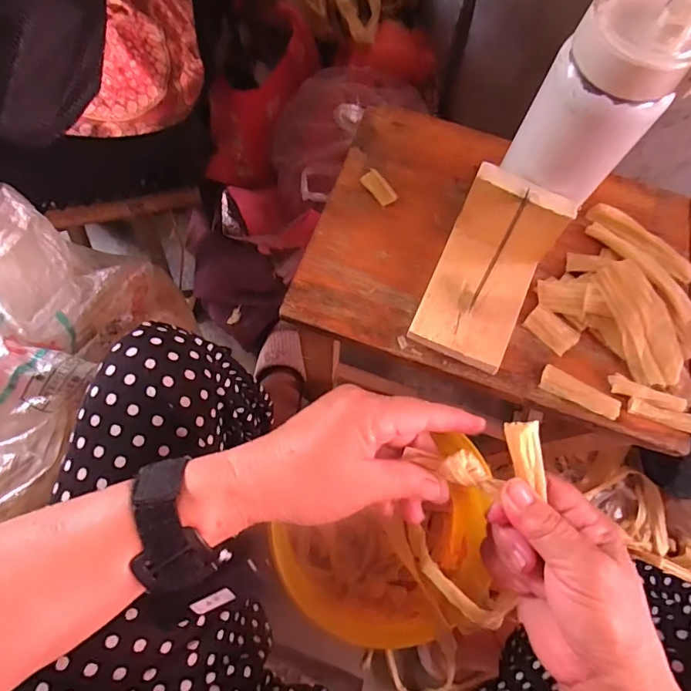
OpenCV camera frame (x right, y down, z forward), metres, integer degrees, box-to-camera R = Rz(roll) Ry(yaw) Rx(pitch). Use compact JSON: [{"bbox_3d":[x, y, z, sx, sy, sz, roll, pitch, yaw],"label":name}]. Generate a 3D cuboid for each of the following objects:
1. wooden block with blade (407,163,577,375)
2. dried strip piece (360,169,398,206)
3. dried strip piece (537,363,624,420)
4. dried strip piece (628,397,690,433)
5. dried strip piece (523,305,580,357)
[{"bbox_3d":[0.108,-0.054,0.375,0.076,0.078,0.117,25,72,6],"label":"wooden block with blade"},{"bbox_3d":[0.030,-0.142,0.443,0.019,0.004,0.036,-38,76,-14],"label":"dried strip piece"},{"bbox_3d":[0.187,0.037,0.389,0.063,0.006,0.020,27,72,7],"label":"dried strip piece"},{"bbox_3d":[0.254,0.055,0.378,0.065,0.010,0.015,20,71,5],"label":"dried strip piece"},{"bbox_3d":[0.171,-0.013,0.405,0.042,0.004,0.023,40,74,11],"label":"dried strip piece"}]

